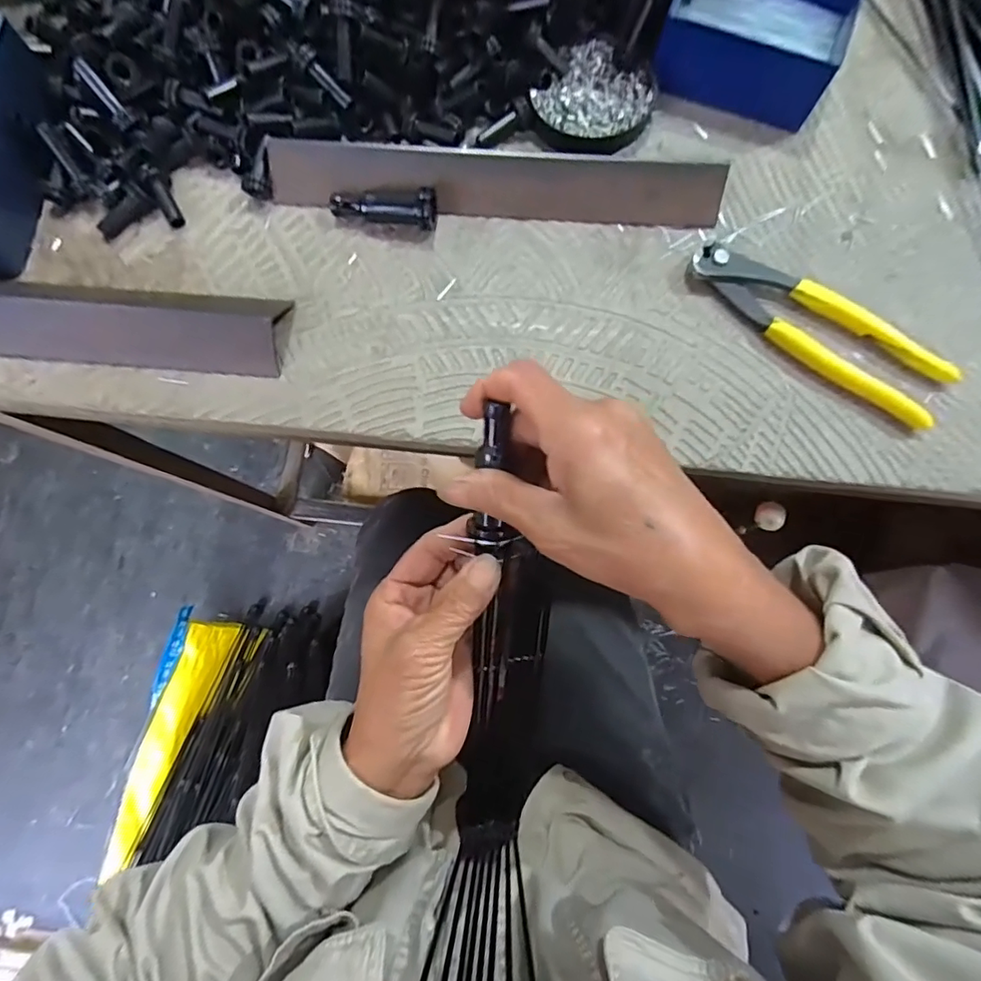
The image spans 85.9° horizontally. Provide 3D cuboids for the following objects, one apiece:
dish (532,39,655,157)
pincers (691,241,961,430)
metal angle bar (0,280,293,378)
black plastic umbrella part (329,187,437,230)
[{"bbox_3d":[0.069,-0.256,0.351,0.070,0.012,0.073,0,76,0],"label":"dish"},{"bbox_3d":[0.194,-0.098,0.317,0.159,0.018,0.050,39,79,9],"label":"pincers"},{"bbox_3d":[-0.251,-0.105,0.310,0.253,0.026,0.050,5,76,1],"label":"metal angle bar"},{"bbox_3d":[-0.067,-0.179,0.331,0.065,0.027,0.020,10,76,2],"label":"black plastic umbrella part"}]

